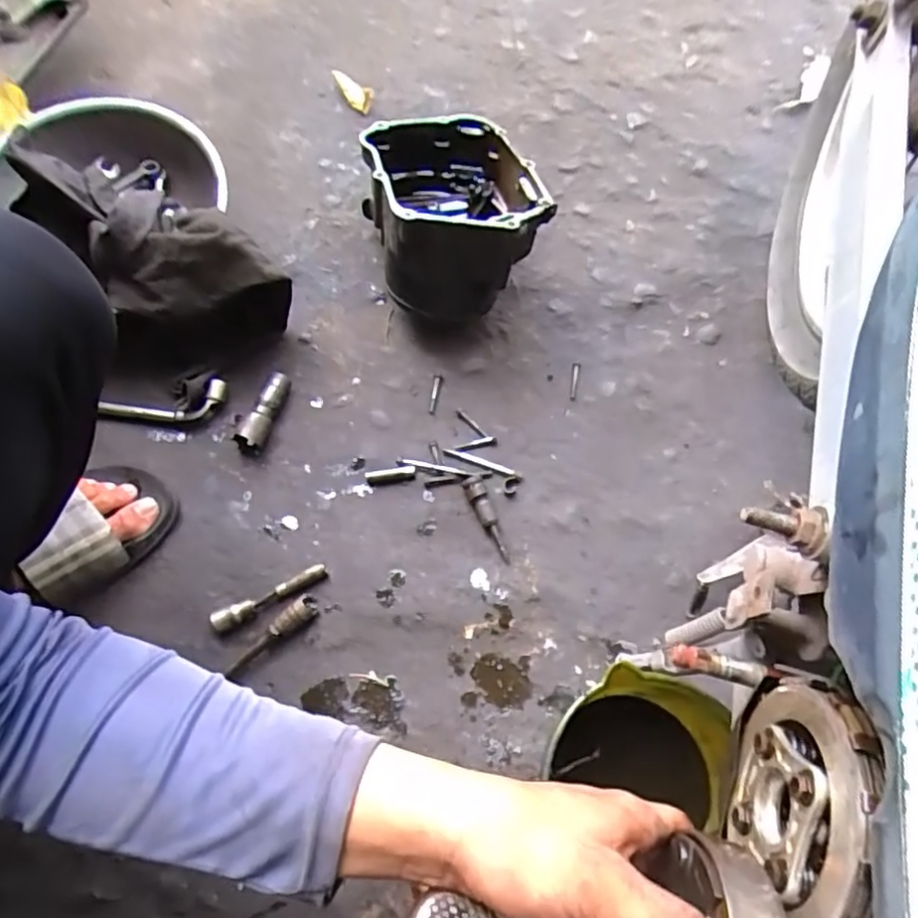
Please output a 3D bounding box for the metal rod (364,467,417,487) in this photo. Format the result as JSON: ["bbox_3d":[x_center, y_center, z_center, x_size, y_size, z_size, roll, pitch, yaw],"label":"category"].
[{"bbox_3d":[-0.070,0.018,0.625,0.050,0.009,0.014,-9,72,-5],"label":"metal rod"}]

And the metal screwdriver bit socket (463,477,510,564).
[{"bbox_3d":[0.031,0.060,0.612,0.020,0.020,0.091,-24,86,-10],"label":"metal screwdriver bit socket"}]

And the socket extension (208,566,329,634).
[{"bbox_3d":[-0.178,0.132,0.581,0.111,0.018,0.021,-23,74,-10],"label":"socket extension"}]

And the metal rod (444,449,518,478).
[{"bbox_3d":[0.021,0.005,0.630,0.076,0.005,0.009,20,72,4],"label":"metal rod"}]

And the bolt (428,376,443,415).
[{"bbox_3d":[-0.026,-0.070,0.661,0.009,0.007,0.046,10,71,1],"label":"bolt"}]

